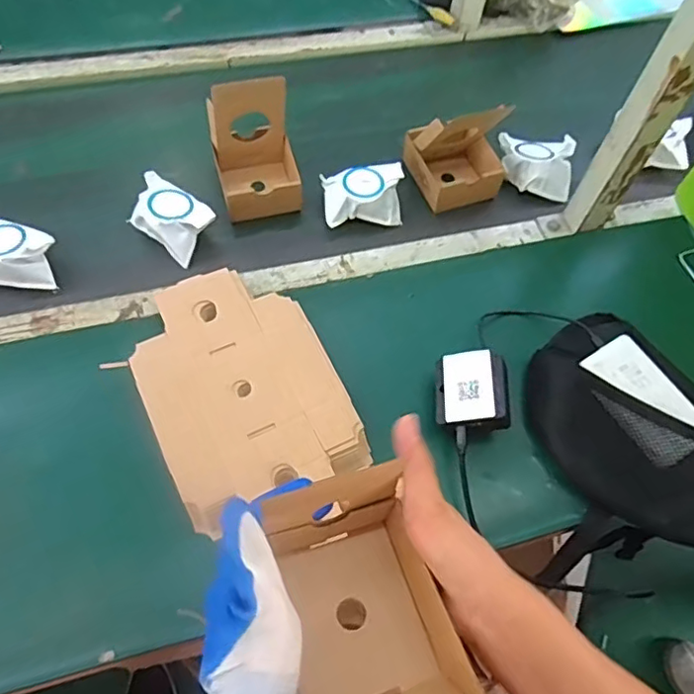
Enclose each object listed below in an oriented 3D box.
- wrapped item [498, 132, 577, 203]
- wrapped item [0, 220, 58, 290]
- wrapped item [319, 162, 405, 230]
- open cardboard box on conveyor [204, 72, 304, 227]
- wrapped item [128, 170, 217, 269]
[{"bbox_3d":[0.265,-0.257,0.813,0.099,0.042,0.085,7,60,0],"label":"wrapped item"},{"bbox_3d":[-0.395,-0.109,0.686,0.107,0.045,0.073,5,60,-1],"label":"wrapped item"},{"bbox_3d":[0.022,-0.196,0.777,0.108,0.053,0.076,-8,61,-9],"label":"wrapped item"},{"bbox_3d":[-0.114,-0.250,0.737,0.102,0.137,0.113,-13,62,-11],"label":"open cardboard box on conveyor"},{"bbox_3d":[-0.220,-0.160,0.737,0.108,0.055,0.071,35,63,15],"label":"wrapped item"}]

